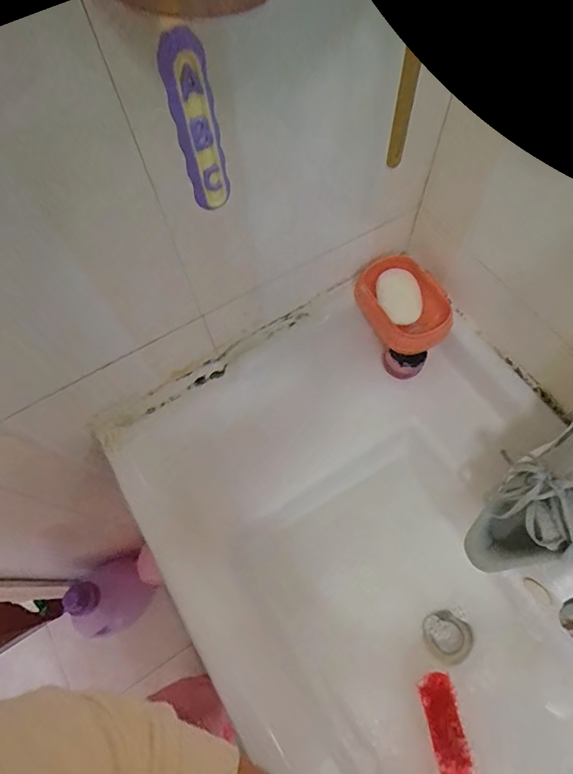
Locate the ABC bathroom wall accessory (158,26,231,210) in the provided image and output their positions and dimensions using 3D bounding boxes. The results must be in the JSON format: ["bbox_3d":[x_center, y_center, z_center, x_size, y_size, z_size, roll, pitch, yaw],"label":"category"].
[{"bbox_3d":[-0.041,-0.118,0.205,0.019,0.076,0.013,-16,67,-4],"label":"ABC bathroom wall accessory"}]

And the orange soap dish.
[{"bbox_3d":[0.147,-0.105,0.553,0.092,0.044,0.125,-31,69,-10],"label":"orange soap dish"}]

